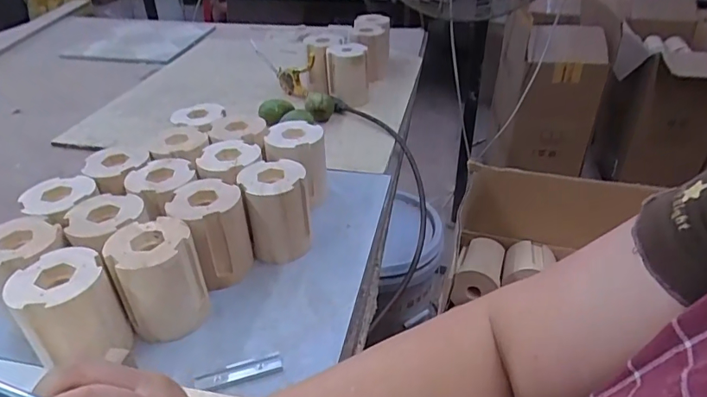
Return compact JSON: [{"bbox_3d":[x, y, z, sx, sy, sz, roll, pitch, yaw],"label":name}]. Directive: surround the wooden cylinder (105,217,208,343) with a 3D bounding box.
[{"bbox_3d":[-0.196,0.083,0.491,0.077,0.102,0.071,-20,38,-27],"label":"wooden cylinder"}]

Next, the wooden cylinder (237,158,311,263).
[{"bbox_3d":[-0.093,0.016,0.584,0.077,0.101,0.074,-4,33,-6],"label":"wooden cylinder"}]

